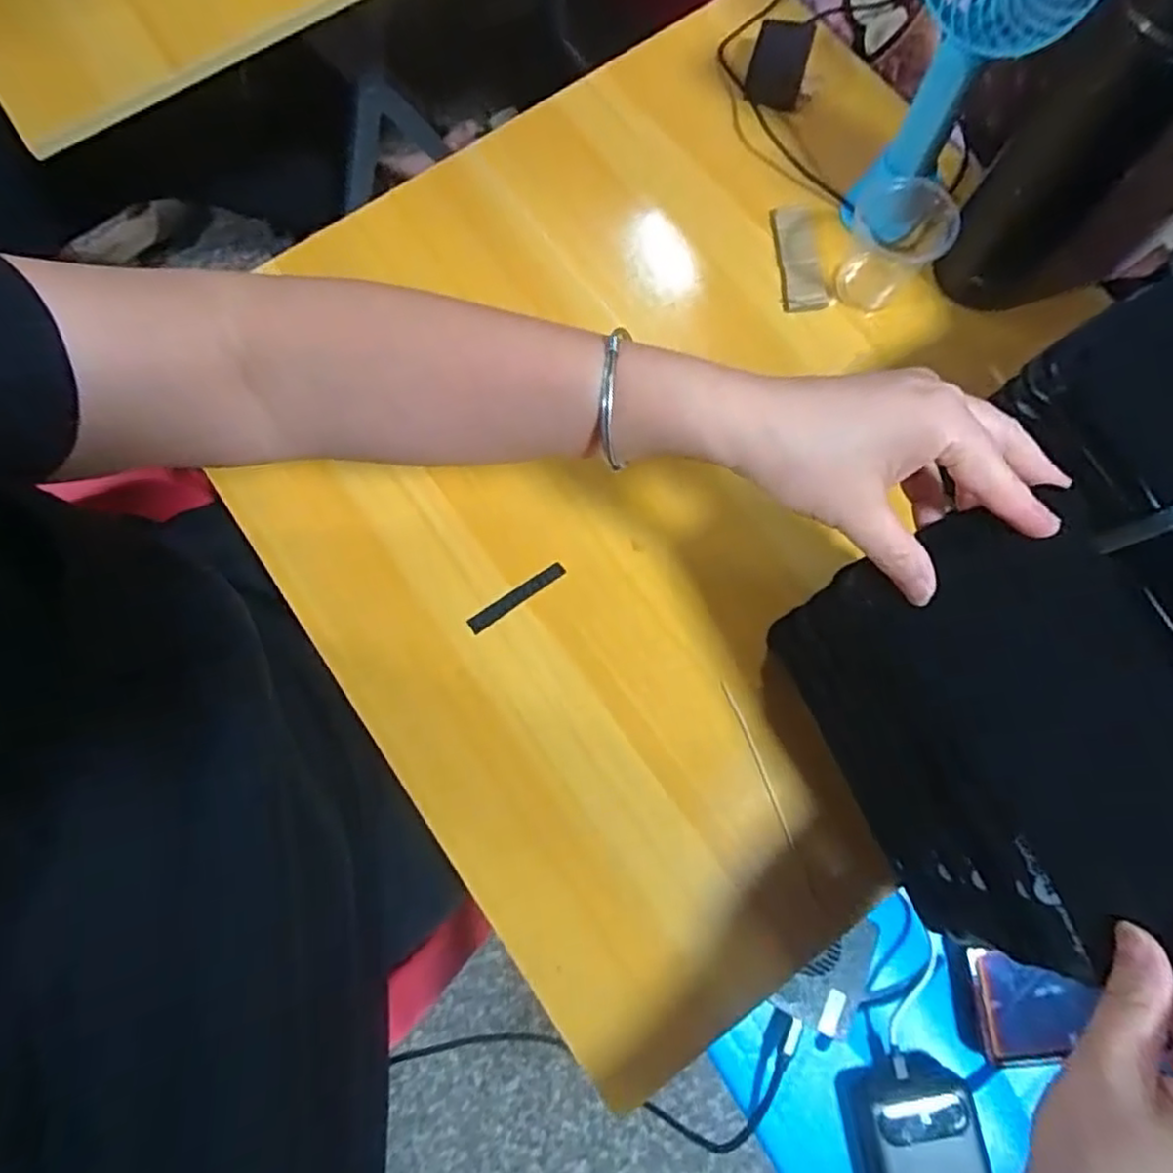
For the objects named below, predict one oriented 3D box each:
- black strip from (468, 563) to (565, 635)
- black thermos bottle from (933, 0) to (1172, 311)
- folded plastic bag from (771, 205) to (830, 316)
[{"bbox_3d":[-0.045,0.007,0.430,0.070,0.004,0.010,-35,77,-7],"label":"black strip"},{"bbox_3d":[0.284,-0.252,0.379,0.072,0.198,0.067,36,80,10],"label":"black thermos bottle"},{"bbox_3d":[0.154,-0.235,0.478,0.032,0.007,0.084,-1,76,2],"label":"folded plastic bag"}]

